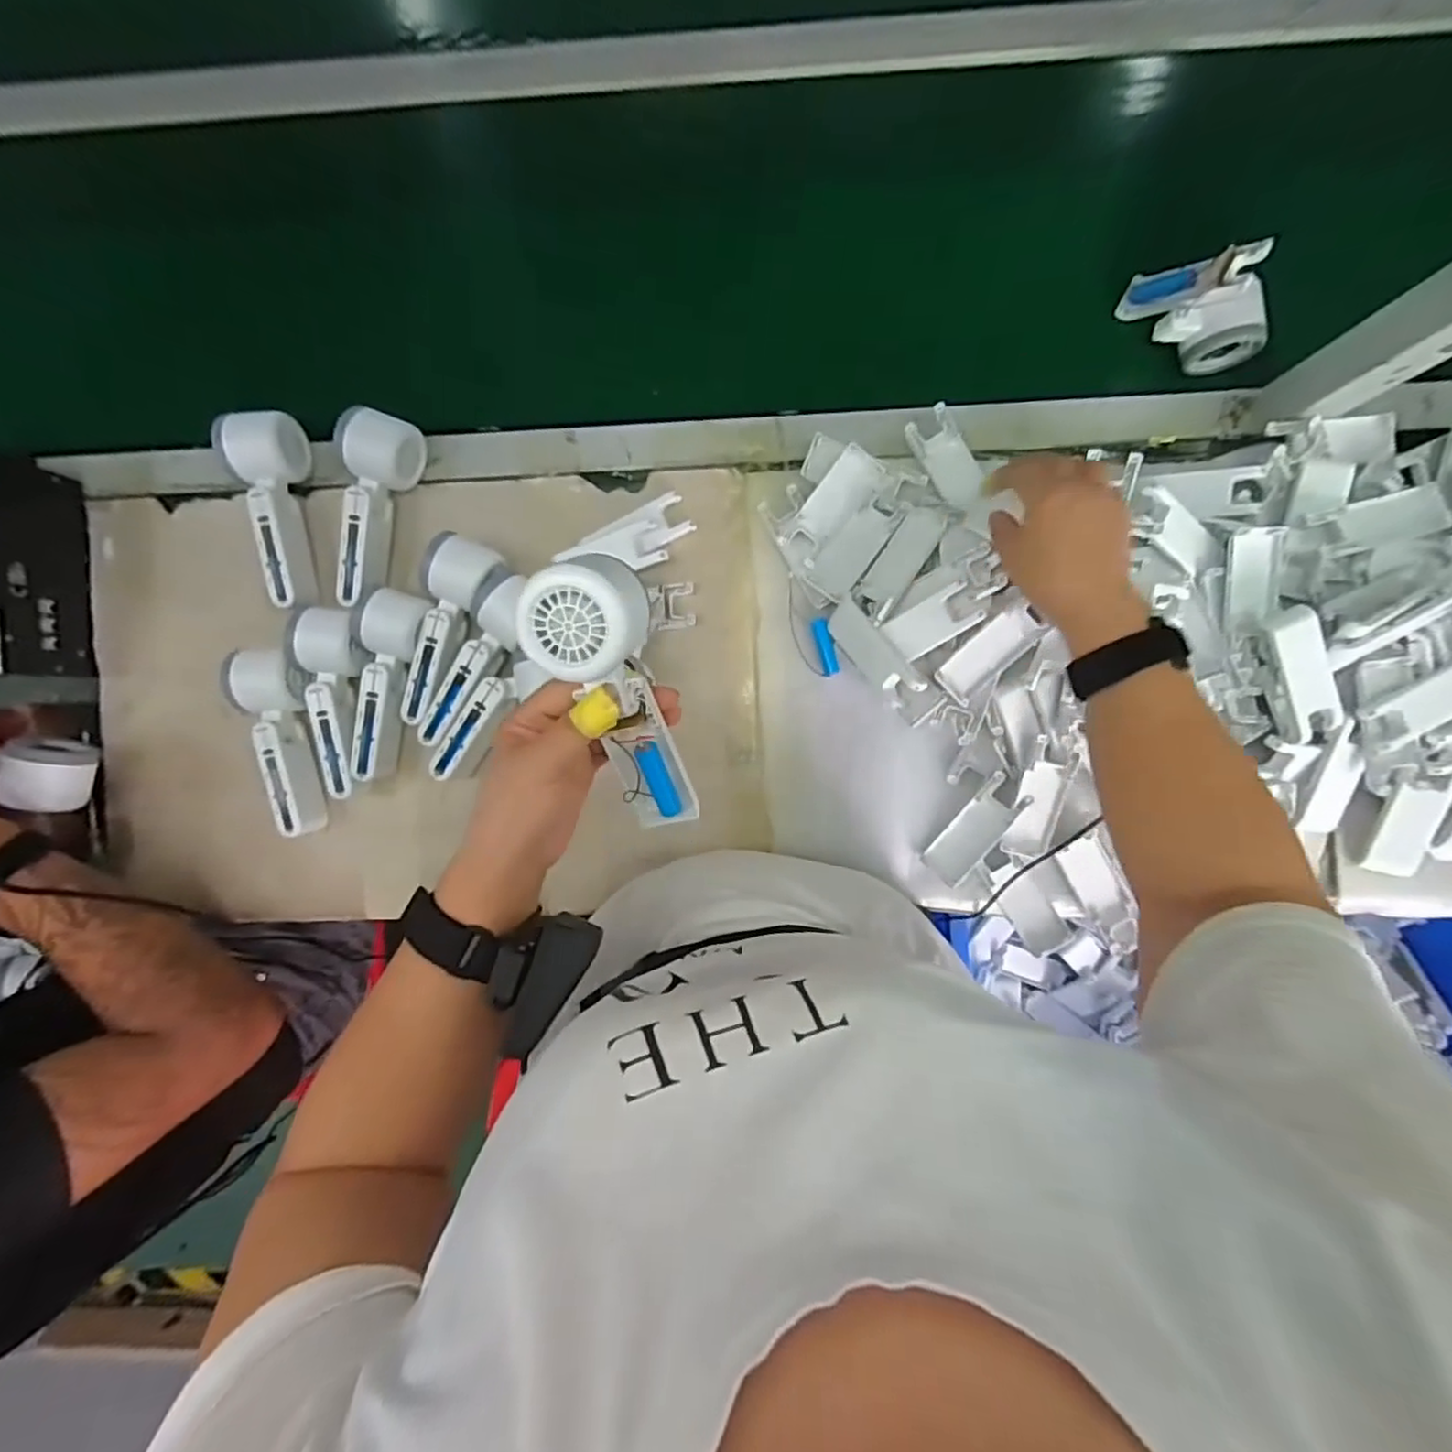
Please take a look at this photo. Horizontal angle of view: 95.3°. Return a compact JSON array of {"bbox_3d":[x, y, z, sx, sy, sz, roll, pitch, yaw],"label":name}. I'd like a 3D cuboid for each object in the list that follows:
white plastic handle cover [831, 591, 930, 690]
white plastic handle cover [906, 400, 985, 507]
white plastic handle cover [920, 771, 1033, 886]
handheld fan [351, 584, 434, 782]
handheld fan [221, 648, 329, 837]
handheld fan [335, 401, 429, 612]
[{"bbox_3d":[0.129,-0.063,0.571,0.102,0.015,0.041,52,136,19],"label":"white plastic handle cover"},{"bbox_3d":[0.195,-0.233,0.579,0.038,0.013,0.086,-32,89,2],"label":"white plastic handle cover"},{"bbox_3d":[0.221,0.093,0.585,0.038,0.011,0.104,40,106,19],"label":"white plastic handle cover"},{"bbox_3d":[-0.308,-0.036,0.593,0.057,0.053,0.170,17,91,2],"label":"handheld fan"},{"bbox_3d":[-0.396,0.015,0.596,0.052,0.055,0.164,-11,90,2],"label":"handheld fan"},{"bbox_3d":[-0.315,-0.189,0.587,0.057,0.062,0.166,17,91,2],"label":"handheld fan"}]

